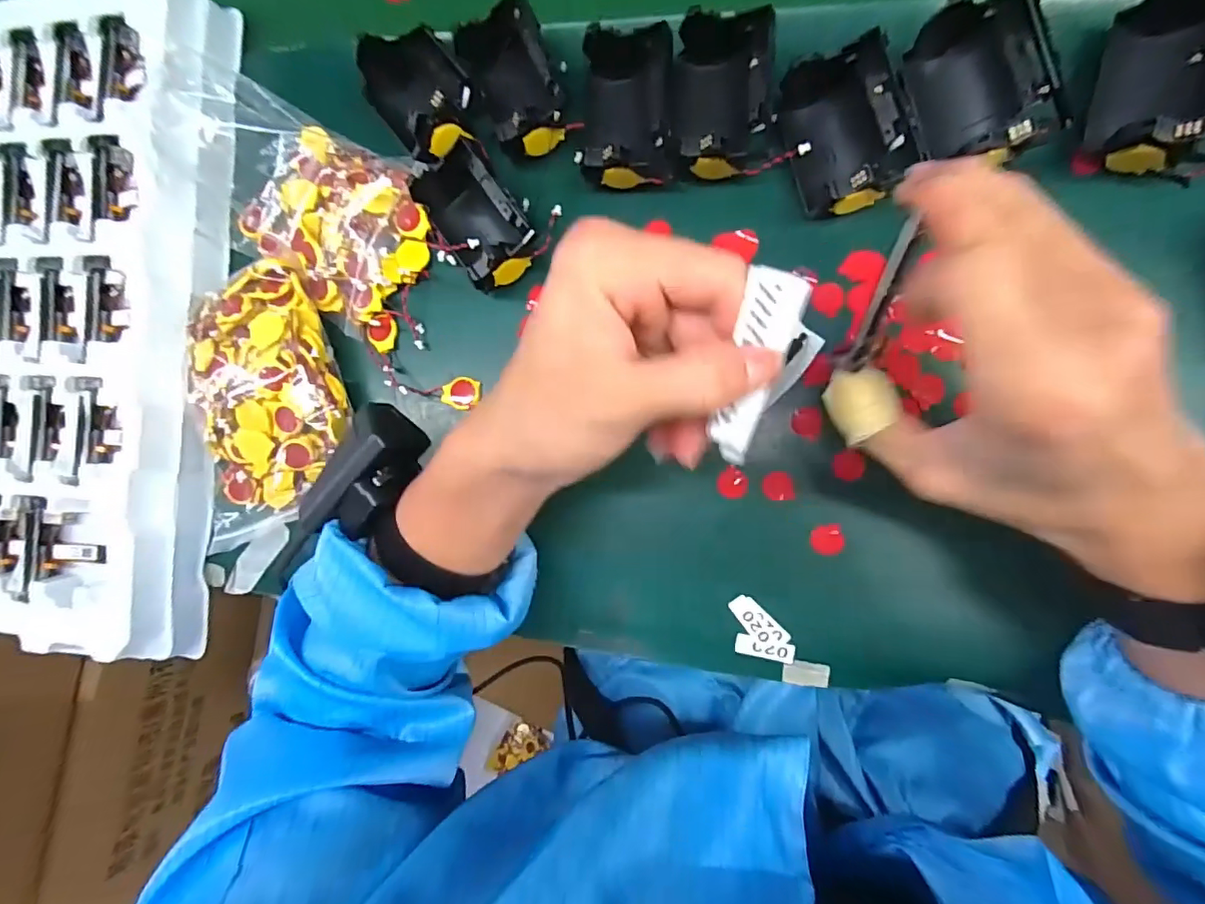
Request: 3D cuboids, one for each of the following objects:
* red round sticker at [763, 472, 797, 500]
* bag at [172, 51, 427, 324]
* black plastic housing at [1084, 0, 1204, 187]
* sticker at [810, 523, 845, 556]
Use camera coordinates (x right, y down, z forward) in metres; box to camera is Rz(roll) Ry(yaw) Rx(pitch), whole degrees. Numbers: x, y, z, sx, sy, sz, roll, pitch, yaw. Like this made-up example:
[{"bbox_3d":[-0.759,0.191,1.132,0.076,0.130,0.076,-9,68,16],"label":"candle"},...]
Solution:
[{"bbox_3d":[0.094,0.018,0.284,0.016,0.004,0.016,-1,87,11],"label":"red round sticker"},{"bbox_3d":[-0.188,-0.160,0.324,0.179,0.031,0.097,35,94,11],"label":"bag"},{"bbox_3d":[0.260,-0.164,0.240,0.065,0.040,0.073,10,91,11],"label":"black plastic housing"},{"bbox_3d":[0.119,0.046,0.282,0.016,0.004,0.016,0,91,10],"label":"sticker"}]

